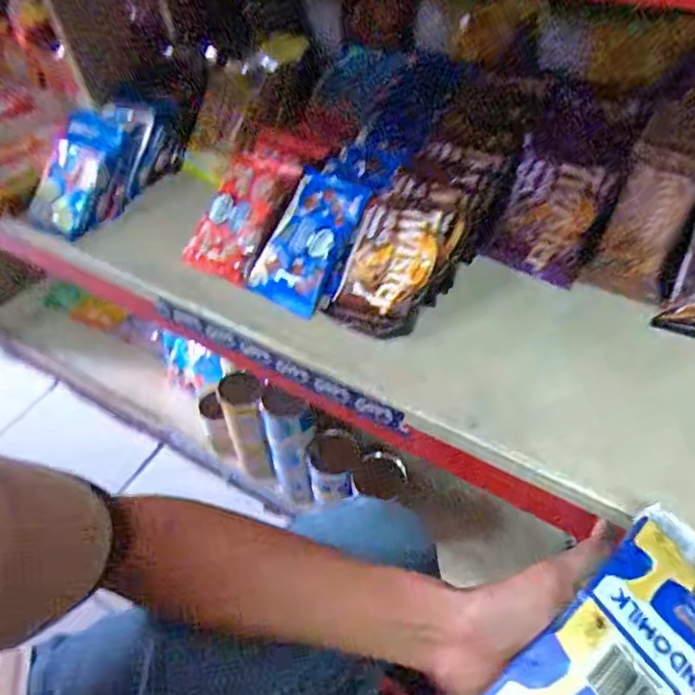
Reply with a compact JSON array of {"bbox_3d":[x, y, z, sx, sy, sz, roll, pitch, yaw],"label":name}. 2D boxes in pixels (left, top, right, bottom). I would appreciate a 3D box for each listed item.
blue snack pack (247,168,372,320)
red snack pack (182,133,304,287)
[{"bbox_3d":[-0.039,-0.116,0.597,0.091,0.023,0.156,24,89,23],"label":"blue snack pack"},{"bbox_3d":[-0.116,-0.162,0.635,0.086,0.028,0.180,21,77,20],"label":"red snack pack"}]

